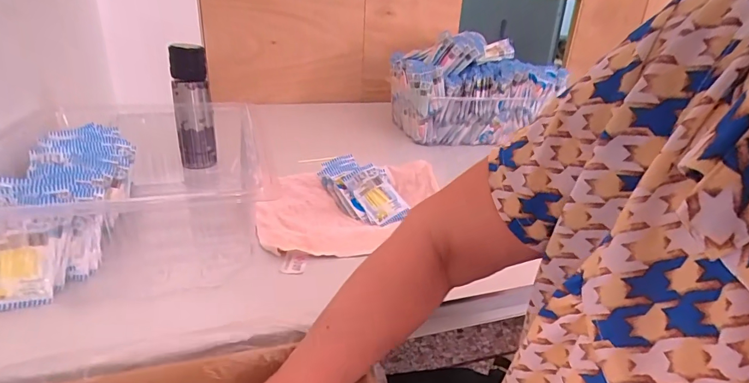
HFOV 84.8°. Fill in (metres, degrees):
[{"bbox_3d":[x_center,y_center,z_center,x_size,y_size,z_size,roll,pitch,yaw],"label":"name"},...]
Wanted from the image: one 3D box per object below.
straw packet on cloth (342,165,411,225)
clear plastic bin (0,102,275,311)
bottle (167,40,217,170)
[{"bbox_3d":[0.004,0.001,0.669,0.068,0.011,0.100,-28,70,-26],"label":"straw packet on cloth"},{"bbox_3d":[-0.369,-0.017,0.607,0.329,0.127,0.454,-4,24,-13],"label":"clear plastic bin"},{"bbox_3d":[-0.361,-0.164,0.816,0.068,0.241,0.066,-8,25,-22],"label":"bottle"}]

